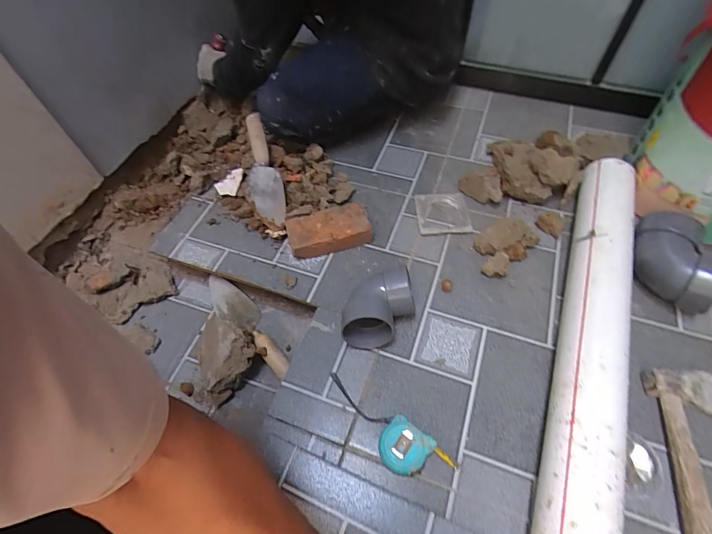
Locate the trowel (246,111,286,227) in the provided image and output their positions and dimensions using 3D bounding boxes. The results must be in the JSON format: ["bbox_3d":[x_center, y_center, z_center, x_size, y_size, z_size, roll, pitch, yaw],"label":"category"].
[{"bbox_3d":[-0.191,-0.202,0.747,0.072,0.056,0.268,-12,68,-6],"label":"trowel"}]

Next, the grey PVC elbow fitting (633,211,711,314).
[{"bbox_3d":[0.538,-0.013,0.624,0.110,0.091,0.151,-31,62,-18],"label":"grey PVC elbow fitting"}]

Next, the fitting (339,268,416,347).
[{"bbox_3d":[0.034,0.067,0.599,0.120,0.077,0.106,-8,56,-4],"label":"fitting"}]

